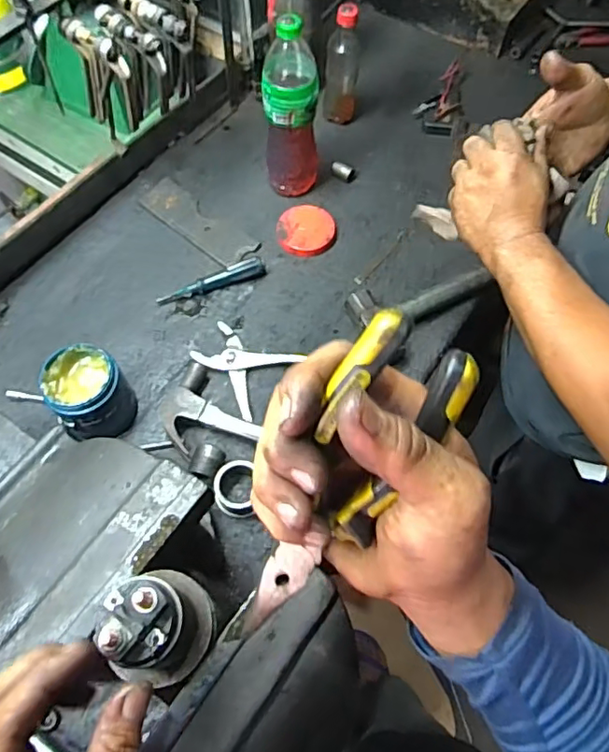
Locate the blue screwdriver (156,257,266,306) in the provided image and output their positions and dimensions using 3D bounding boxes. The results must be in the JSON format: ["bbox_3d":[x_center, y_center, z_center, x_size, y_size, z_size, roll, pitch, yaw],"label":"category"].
[{"bbox_3d":[-0.139,-0.142,0.839,0.163,0.027,0.023,-17,64,-10],"label":"blue screwdriver"}]

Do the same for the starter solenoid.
[{"bbox_3d":[-0.089,0.153,0.350,0.056,0.093,0.060,1,63,-1],"label":"starter solenoid"}]

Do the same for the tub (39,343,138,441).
[{"bbox_3d":[-0.271,0.025,0.711,0.090,0.104,0.089,1,63,-1],"label":"tub"}]

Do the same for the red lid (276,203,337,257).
[{"bbox_3d":[0.003,-0.231,0.883,0.087,0.014,0.097,6,63,2],"label":"red lid"}]

